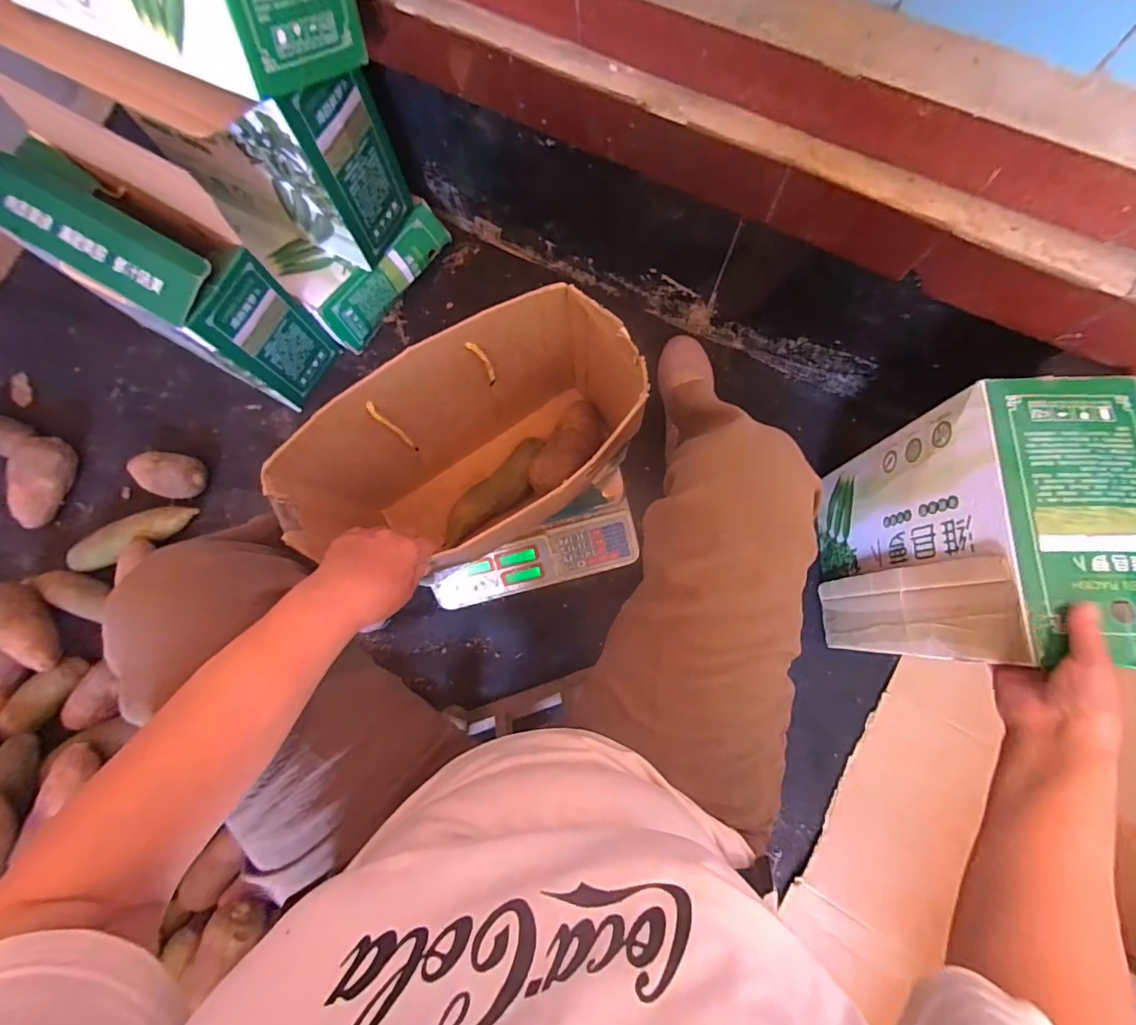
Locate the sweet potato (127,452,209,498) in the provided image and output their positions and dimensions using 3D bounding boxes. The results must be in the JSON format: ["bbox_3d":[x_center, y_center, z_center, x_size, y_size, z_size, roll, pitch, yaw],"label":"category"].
[{"bbox_3d":[-0.666,-0.063,0.808,0.111,0.054,0.072,6,81,4],"label":"sweet potato"}]

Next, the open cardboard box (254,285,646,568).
[{"bbox_3d":[-0.108,-0.066,0.591,0.373,0.265,0.165,-33,81,-2],"label":"open cardboard box"}]

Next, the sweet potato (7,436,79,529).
[{"bbox_3d":[-0.913,-0.052,0.850,0.067,0.069,0.156,3,81,4],"label":"sweet potato"}]

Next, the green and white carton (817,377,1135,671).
[{"bbox_3d":[0.445,0.031,0.568,0.153,0.318,0.259,3,81,4],"label":"green and white carton"}]

